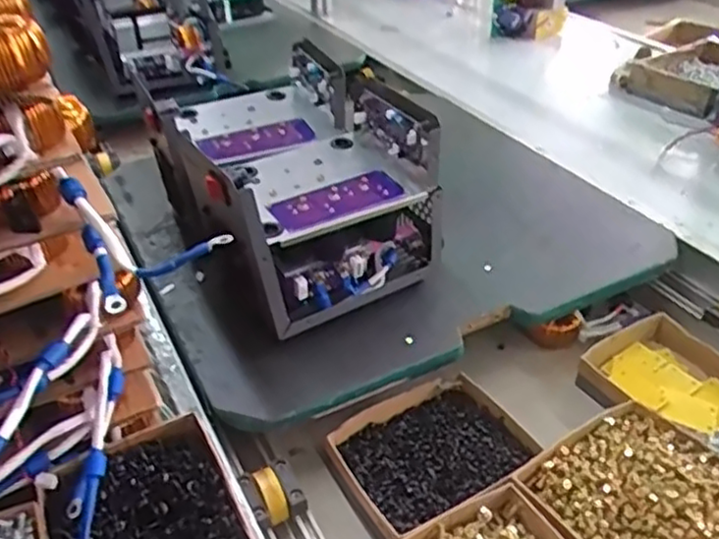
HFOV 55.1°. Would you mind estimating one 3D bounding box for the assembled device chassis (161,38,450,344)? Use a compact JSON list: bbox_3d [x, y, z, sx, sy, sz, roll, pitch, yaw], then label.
[{"bbox_3d":[-0.088,-0.100,0.807,0.223,0.195,0.344,-21,39,-23],"label":"assembled device chassis"}]

